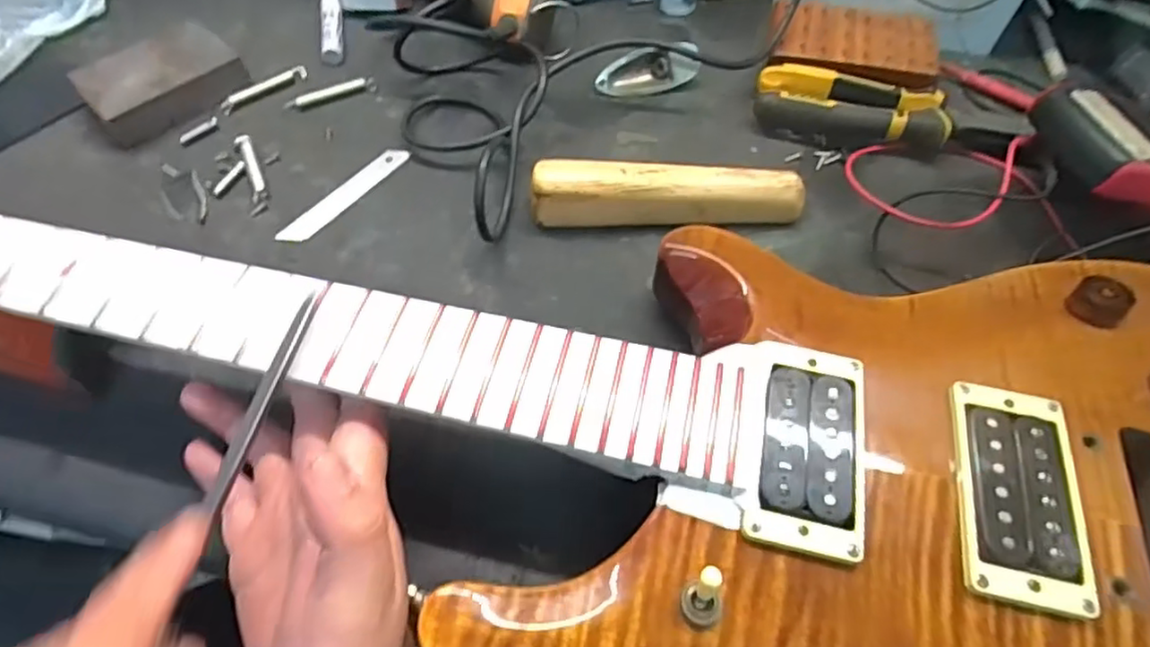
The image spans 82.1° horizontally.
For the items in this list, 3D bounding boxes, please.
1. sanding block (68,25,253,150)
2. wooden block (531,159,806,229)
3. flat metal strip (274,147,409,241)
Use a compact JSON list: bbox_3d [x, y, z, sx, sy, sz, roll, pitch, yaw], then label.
[{"bbox_3d":[-0.301,-0.177,0.477,0.074,0.026,0.101,38,64,23],"label":"sanding block"},{"bbox_3d":[0.058,-0.079,0.414,0.166,0.036,0.031,-1,56,-1],"label":"wooden block"},{"bbox_3d":[-0.152,-0.086,0.442,0.018,0.004,0.103,35,61,11],"label":"flat metal strip"}]

